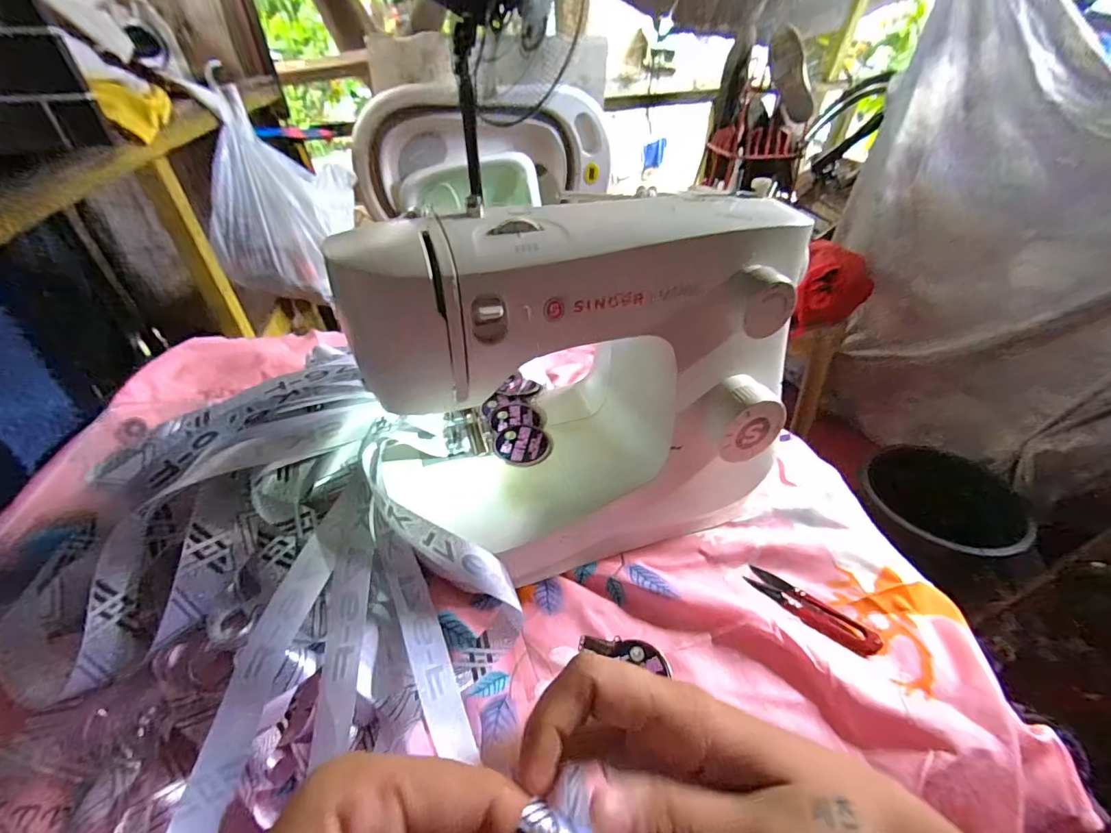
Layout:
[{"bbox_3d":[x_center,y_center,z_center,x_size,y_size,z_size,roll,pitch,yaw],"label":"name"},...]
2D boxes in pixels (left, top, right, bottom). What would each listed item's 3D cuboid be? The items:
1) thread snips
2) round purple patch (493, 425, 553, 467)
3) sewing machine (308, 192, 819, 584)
[{"bbox_3d":[0.210,0.158,0.387,0.029,0.017,0.100,-33,52,-32],"label":"thread snips"},{"bbox_3d":[-0.029,0.025,0.420,0.050,0.004,0.049,1,42,-1],"label":"round purple patch"},{"bbox_3d":[0.026,-0.029,0.392,0.337,0.259,0.174,-12,43,-14],"label":"sewing machine"}]

